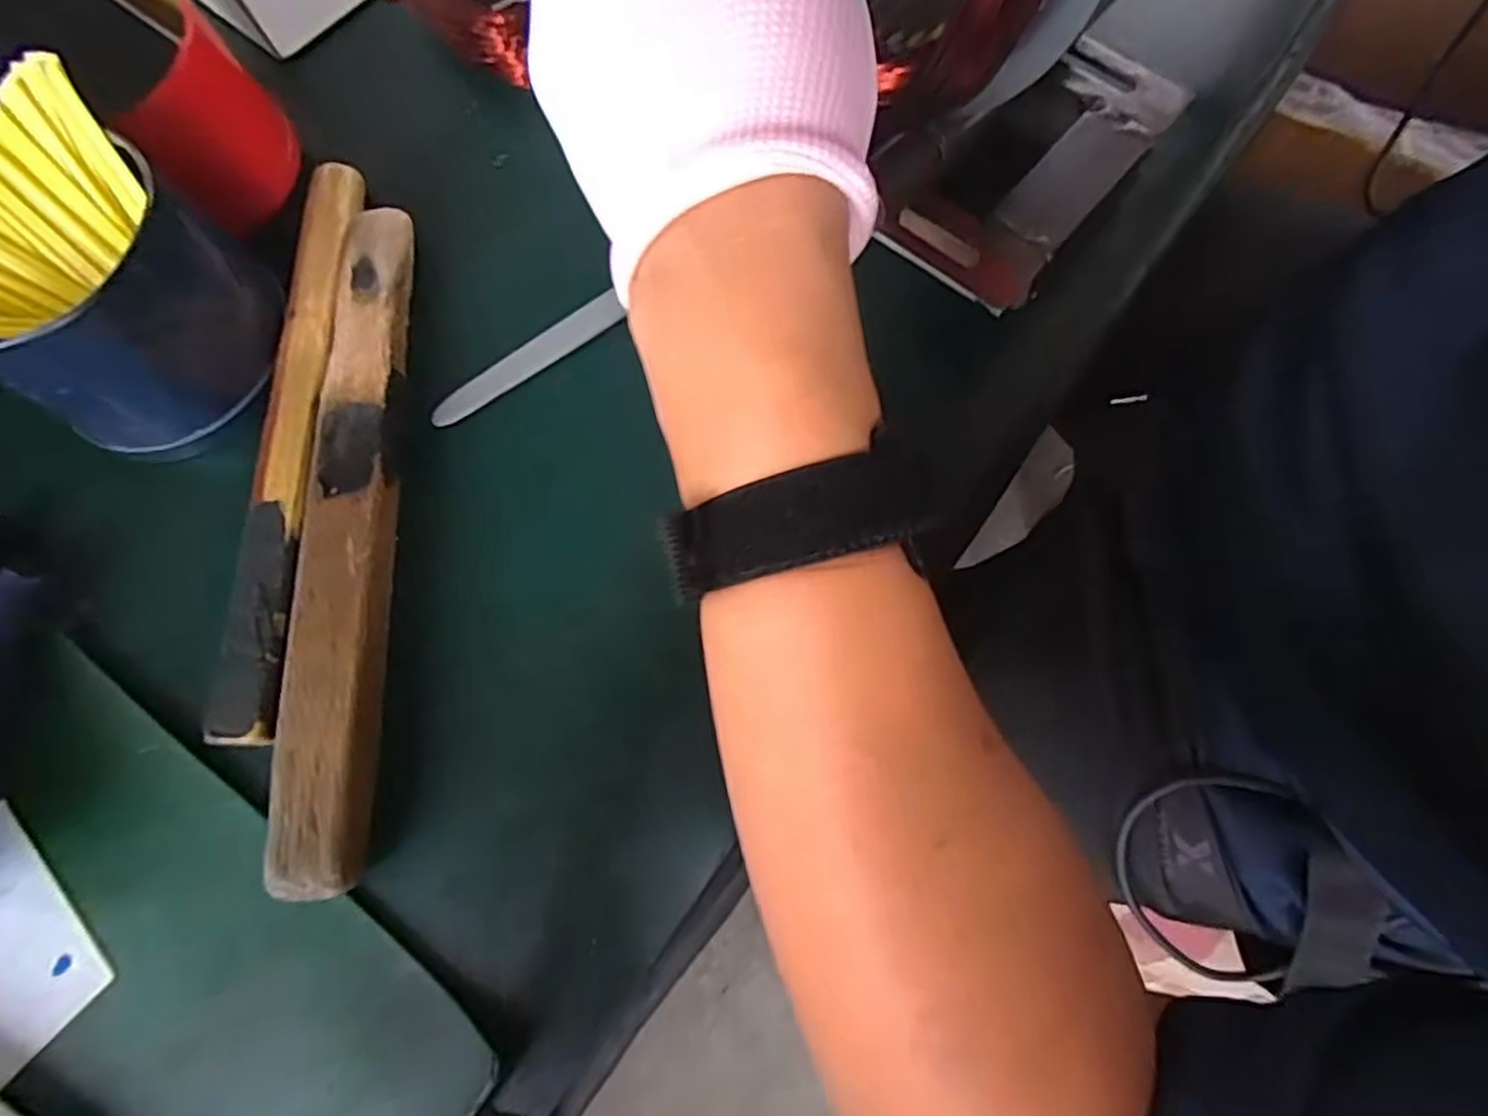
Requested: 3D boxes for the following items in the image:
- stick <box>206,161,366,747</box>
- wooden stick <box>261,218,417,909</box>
[{"bbox_3d":[-0.181,-0.057,0.290,0.023,0.012,0.255,-4,73,2],"label":"stick"},{"bbox_3d":[-0.149,-0.023,0.273,0.029,0.019,0.272,-6,73,2],"label":"wooden stick"}]

